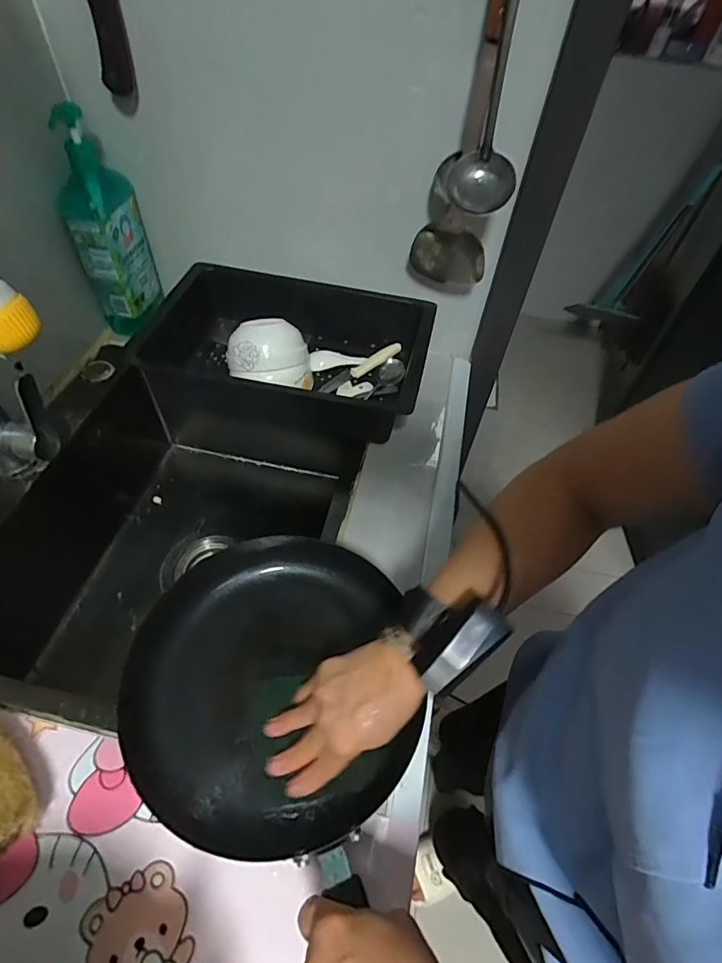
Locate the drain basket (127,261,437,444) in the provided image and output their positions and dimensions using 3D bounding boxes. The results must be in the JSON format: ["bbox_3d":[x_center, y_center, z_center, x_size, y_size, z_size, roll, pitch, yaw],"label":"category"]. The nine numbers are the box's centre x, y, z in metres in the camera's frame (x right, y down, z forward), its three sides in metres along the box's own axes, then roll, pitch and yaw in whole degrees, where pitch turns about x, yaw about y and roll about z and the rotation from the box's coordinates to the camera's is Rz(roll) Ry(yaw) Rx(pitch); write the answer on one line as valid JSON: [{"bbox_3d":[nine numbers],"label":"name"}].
[{"bbox_3d":[-0.100,-0.179,0.654,0.361,0.091,0.239,10,53,3],"label":"drain basket"}]

